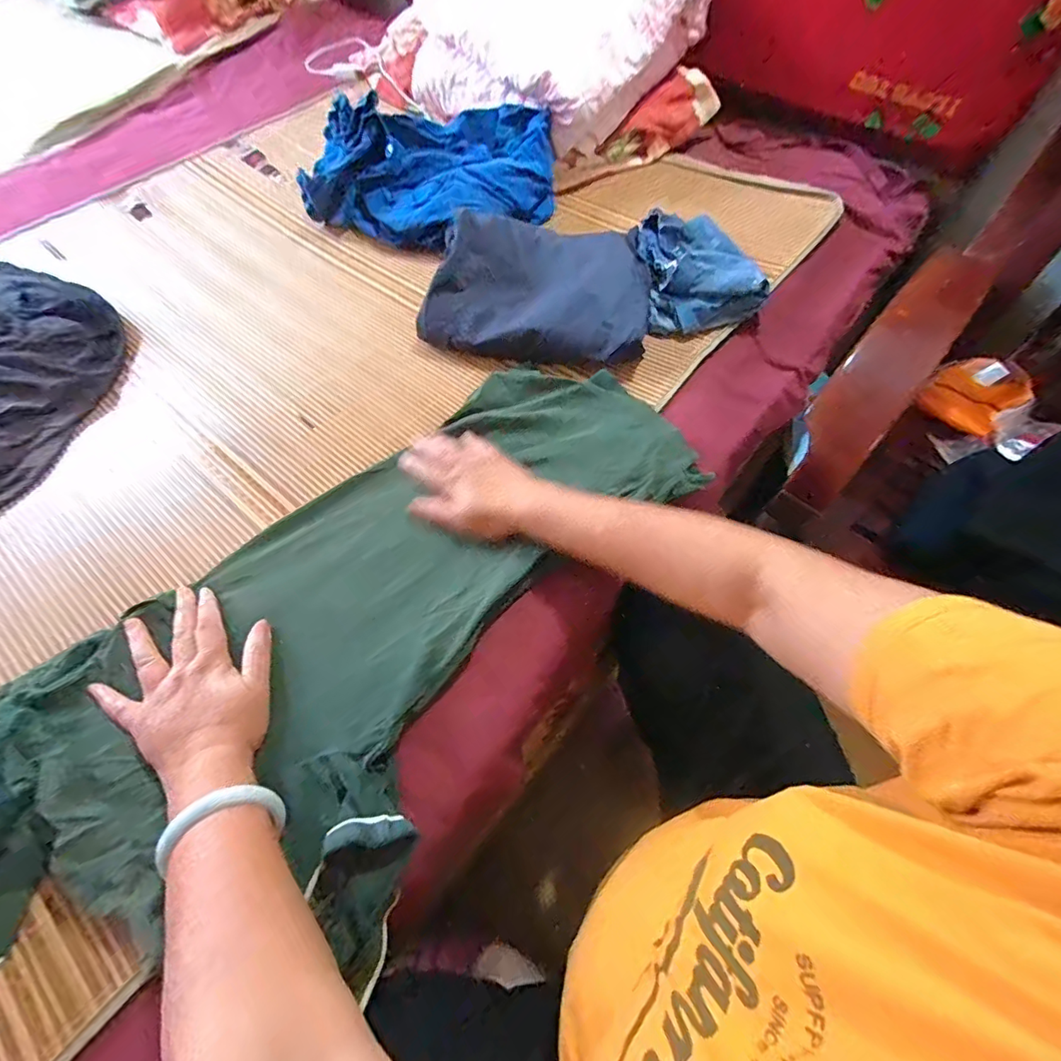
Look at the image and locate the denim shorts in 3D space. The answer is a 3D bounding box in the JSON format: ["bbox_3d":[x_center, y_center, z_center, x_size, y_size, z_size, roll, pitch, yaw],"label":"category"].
[{"bbox_3d":[0.217,-0.354,0.656,0.150,0.050,0.207,-9,60,-4],"label":"denim shorts"}]

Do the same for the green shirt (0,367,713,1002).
[{"bbox_3d":[-0.114,0.066,0.431,0.695,0.066,0.347,-40,67,-22],"label":"green shirt"}]

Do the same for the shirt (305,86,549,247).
[{"bbox_3d":[-0.154,-0.570,0.778,0.373,0.109,0.270,7,61,5],"label":"shirt"}]

